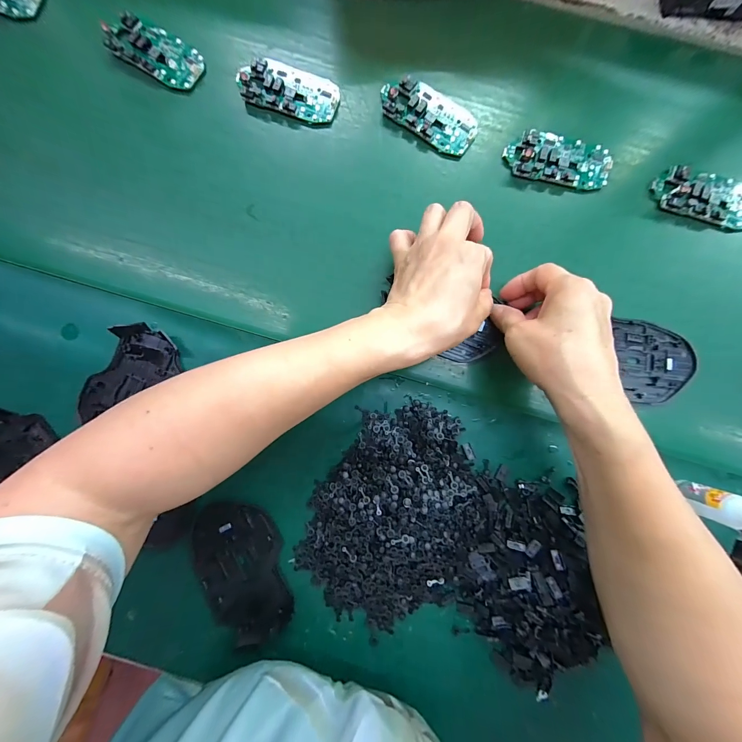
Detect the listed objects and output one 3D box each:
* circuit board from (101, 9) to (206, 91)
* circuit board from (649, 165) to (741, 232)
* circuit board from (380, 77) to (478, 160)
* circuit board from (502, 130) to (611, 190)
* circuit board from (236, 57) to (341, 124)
[{"bbox_3d":[-0.204,-0.305,0.297,0.086,0.014,0.046,28,86,1],"label":"circuit board"},{"bbox_3d":[0.317,-0.164,0.291,0.099,0.011,0.046,15,86,1],"label":"circuit board"},{"bbox_3d":[0.055,-0.245,0.298,0.096,0.010,0.049,31,86,2],"label":"circuit board"},{"bbox_3d":[0.177,-0.201,0.293,0.096,0.016,0.045,11,86,0],"label":"circuit board"},{"bbox_3d":[-0.076,-0.270,0.297,0.090,0.013,0.049,15,86,0],"label":"circuit board"}]

